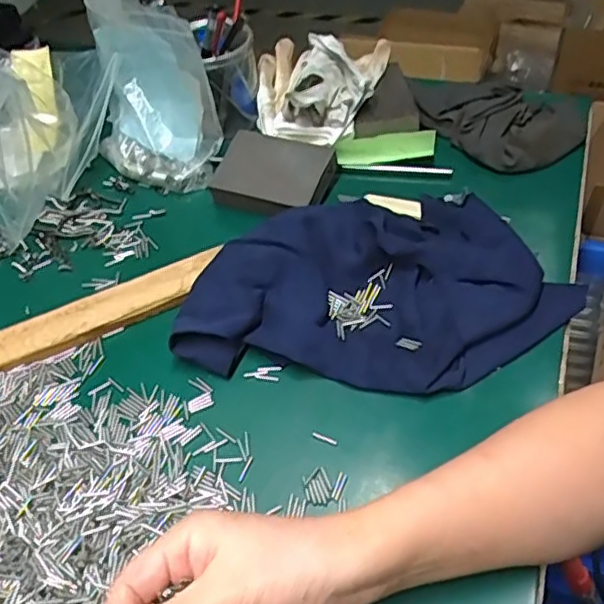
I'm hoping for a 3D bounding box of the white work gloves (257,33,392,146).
[{"bbox_3d":[0.018,-0.225,0.630,0.128,0.052,0.143,3,50,6],"label":"white work gloves"}]

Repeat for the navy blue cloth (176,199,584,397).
[{"bbox_3d":[0.062,-0.019,0.489,0.289,0.043,0.192,4,50,7],"label":"navy blue cloth"}]

